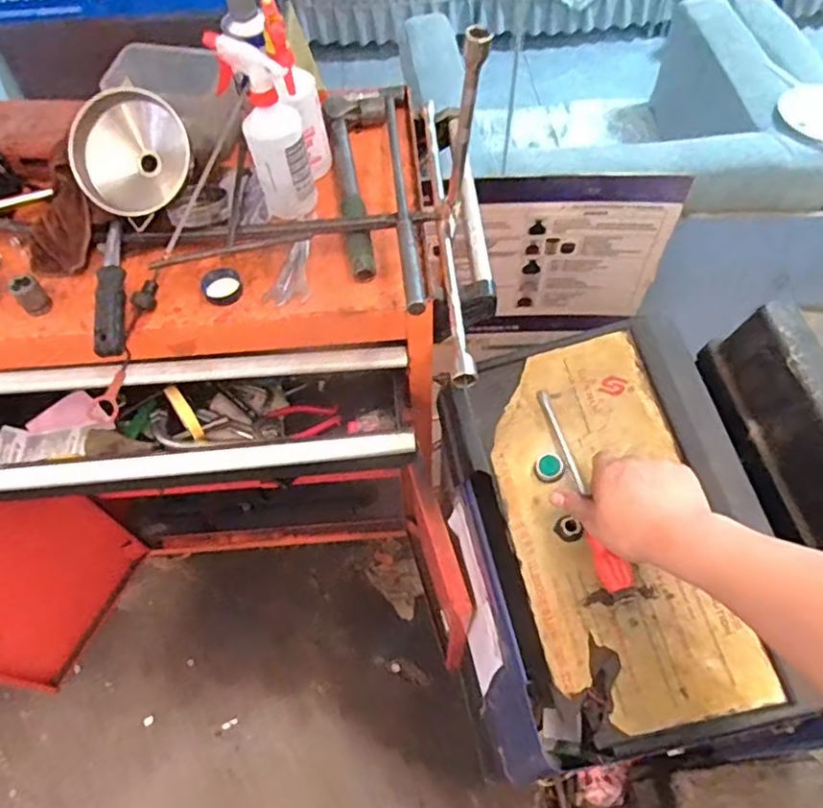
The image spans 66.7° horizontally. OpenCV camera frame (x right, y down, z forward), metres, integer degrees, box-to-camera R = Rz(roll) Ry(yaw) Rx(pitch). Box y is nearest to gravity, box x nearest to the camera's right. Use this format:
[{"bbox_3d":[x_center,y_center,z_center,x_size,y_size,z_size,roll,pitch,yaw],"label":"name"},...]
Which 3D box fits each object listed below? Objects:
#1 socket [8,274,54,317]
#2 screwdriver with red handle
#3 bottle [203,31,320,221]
[{"bbox_3d":[-0.456,-0.130,0.751,0.030,0.041,0.031,-37,63,-20],"label":"socket"},{"bbox_3d":[0.178,0.088,0.668,0.027,0.029,0.226,-13,60,-6],"label":"screwdriver with red handle"},{"bbox_3d":[-0.171,-0.327,0.759,0.089,0.205,0.070,-13,58,-7],"label":"bottle"}]

